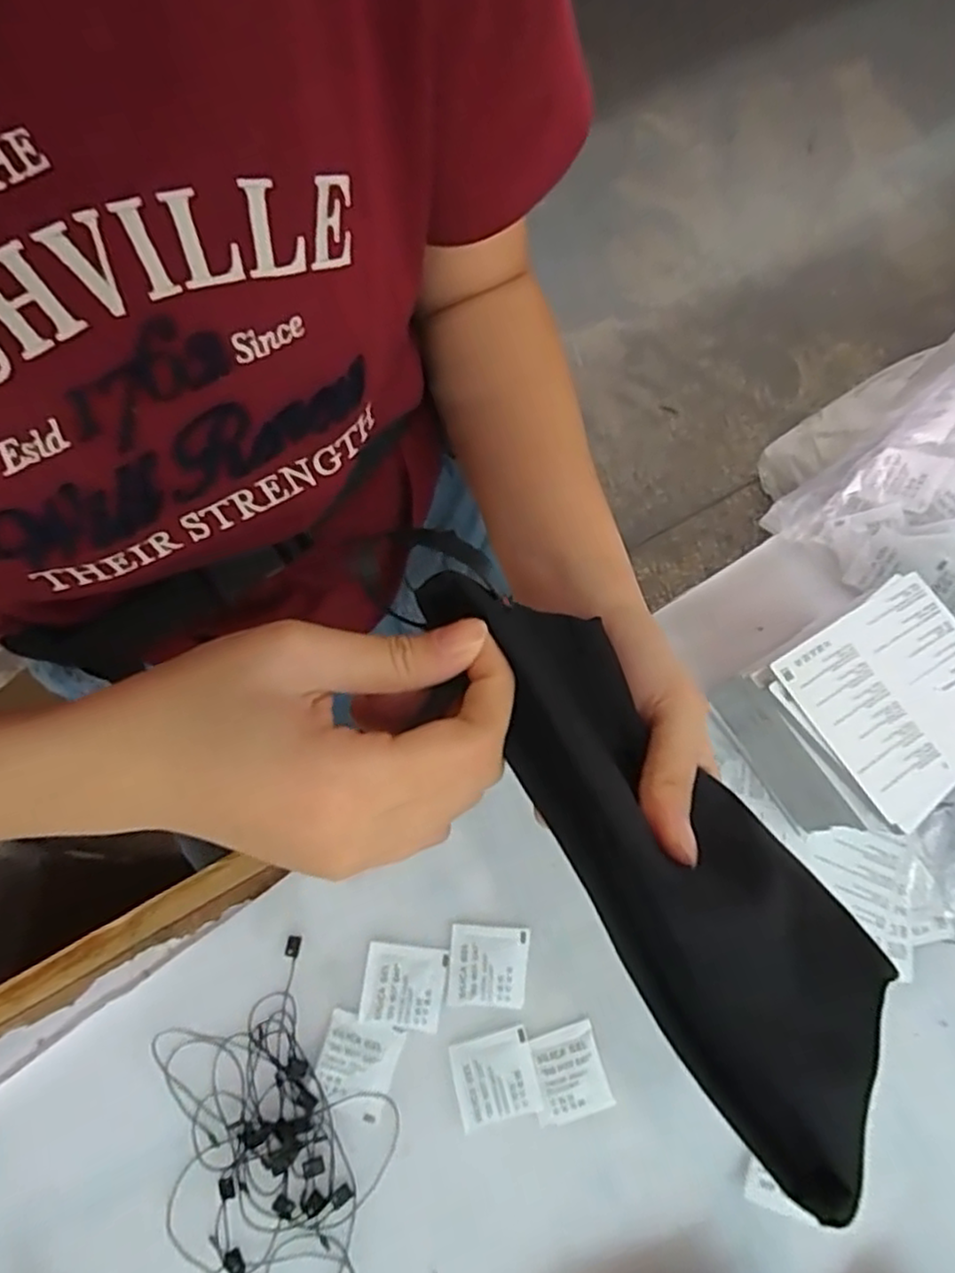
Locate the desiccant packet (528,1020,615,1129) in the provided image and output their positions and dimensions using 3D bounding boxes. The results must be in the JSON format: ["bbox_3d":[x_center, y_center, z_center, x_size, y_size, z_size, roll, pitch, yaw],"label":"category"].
[{"bbox_3d":[0.045,0.221,0.354,0.037,0.004,0.039,-15,73,-6],"label":"desiccant packet"}]

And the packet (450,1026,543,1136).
[{"bbox_3d":[0.009,0.223,0.354,0.041,0.004,0.039,-13,73,-5],"label":"packet"}]

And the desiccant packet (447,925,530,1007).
[{"bbox_3d":[0.006,0.173,0.368,0.040,0.005,0.039,4,72,0],"label":"desiccant packet"}]

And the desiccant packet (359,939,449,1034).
[{"bbox_3d":[-0.038,0.181,0.363,0.041,0.004,0.039,8,73,1],"label":"desiccant packet"}]

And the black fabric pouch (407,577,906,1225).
[{"bbox_3d":[0.053,0.052,0.216,0.082,0.020,0.190,-19,65,-40],"label":"black fabric pouch"}]

